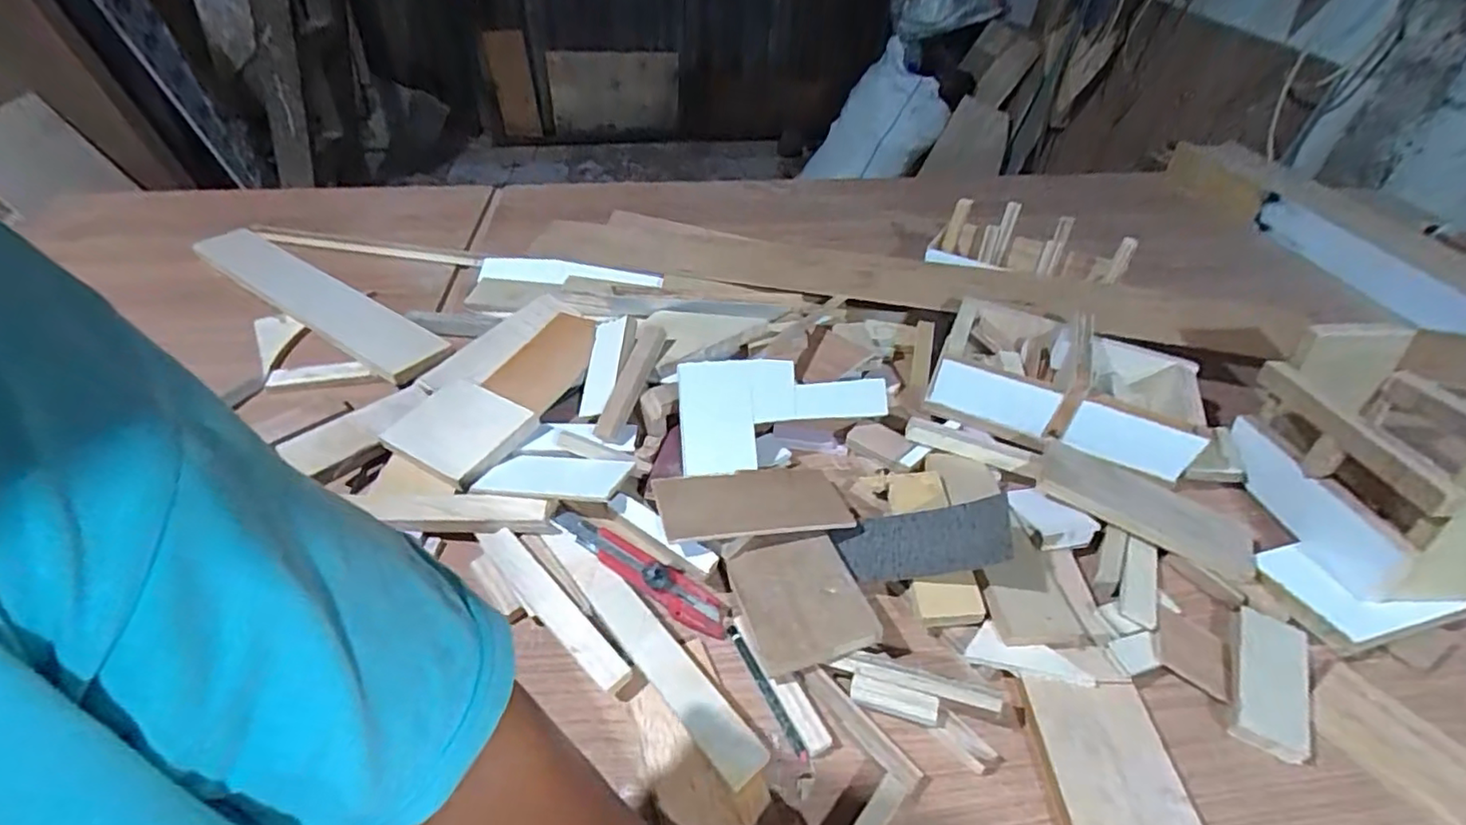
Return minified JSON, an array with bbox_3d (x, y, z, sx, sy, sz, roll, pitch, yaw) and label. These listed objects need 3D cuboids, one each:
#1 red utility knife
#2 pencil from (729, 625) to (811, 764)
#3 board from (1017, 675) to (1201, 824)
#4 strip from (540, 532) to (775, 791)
[{"bbox_3d":[-0.079,0.134,0.541,0.174,0.022,0.033,31,47,11],"label":"red utility knife"},{"bbox_3d":[0.025,0.215,0.485,0.007,0.011,0.115,-18,45,-23],"label":"pencil"},{"bbox_3d":[0.265,0.254,0.436,0.081,0.020,0.124,-3,41,1],"label":"board"},{"bbox_3d":[-0.074,0.180,0.500,0.035,0.015,0.264,-29,50,-30],"label":"strip"}]

